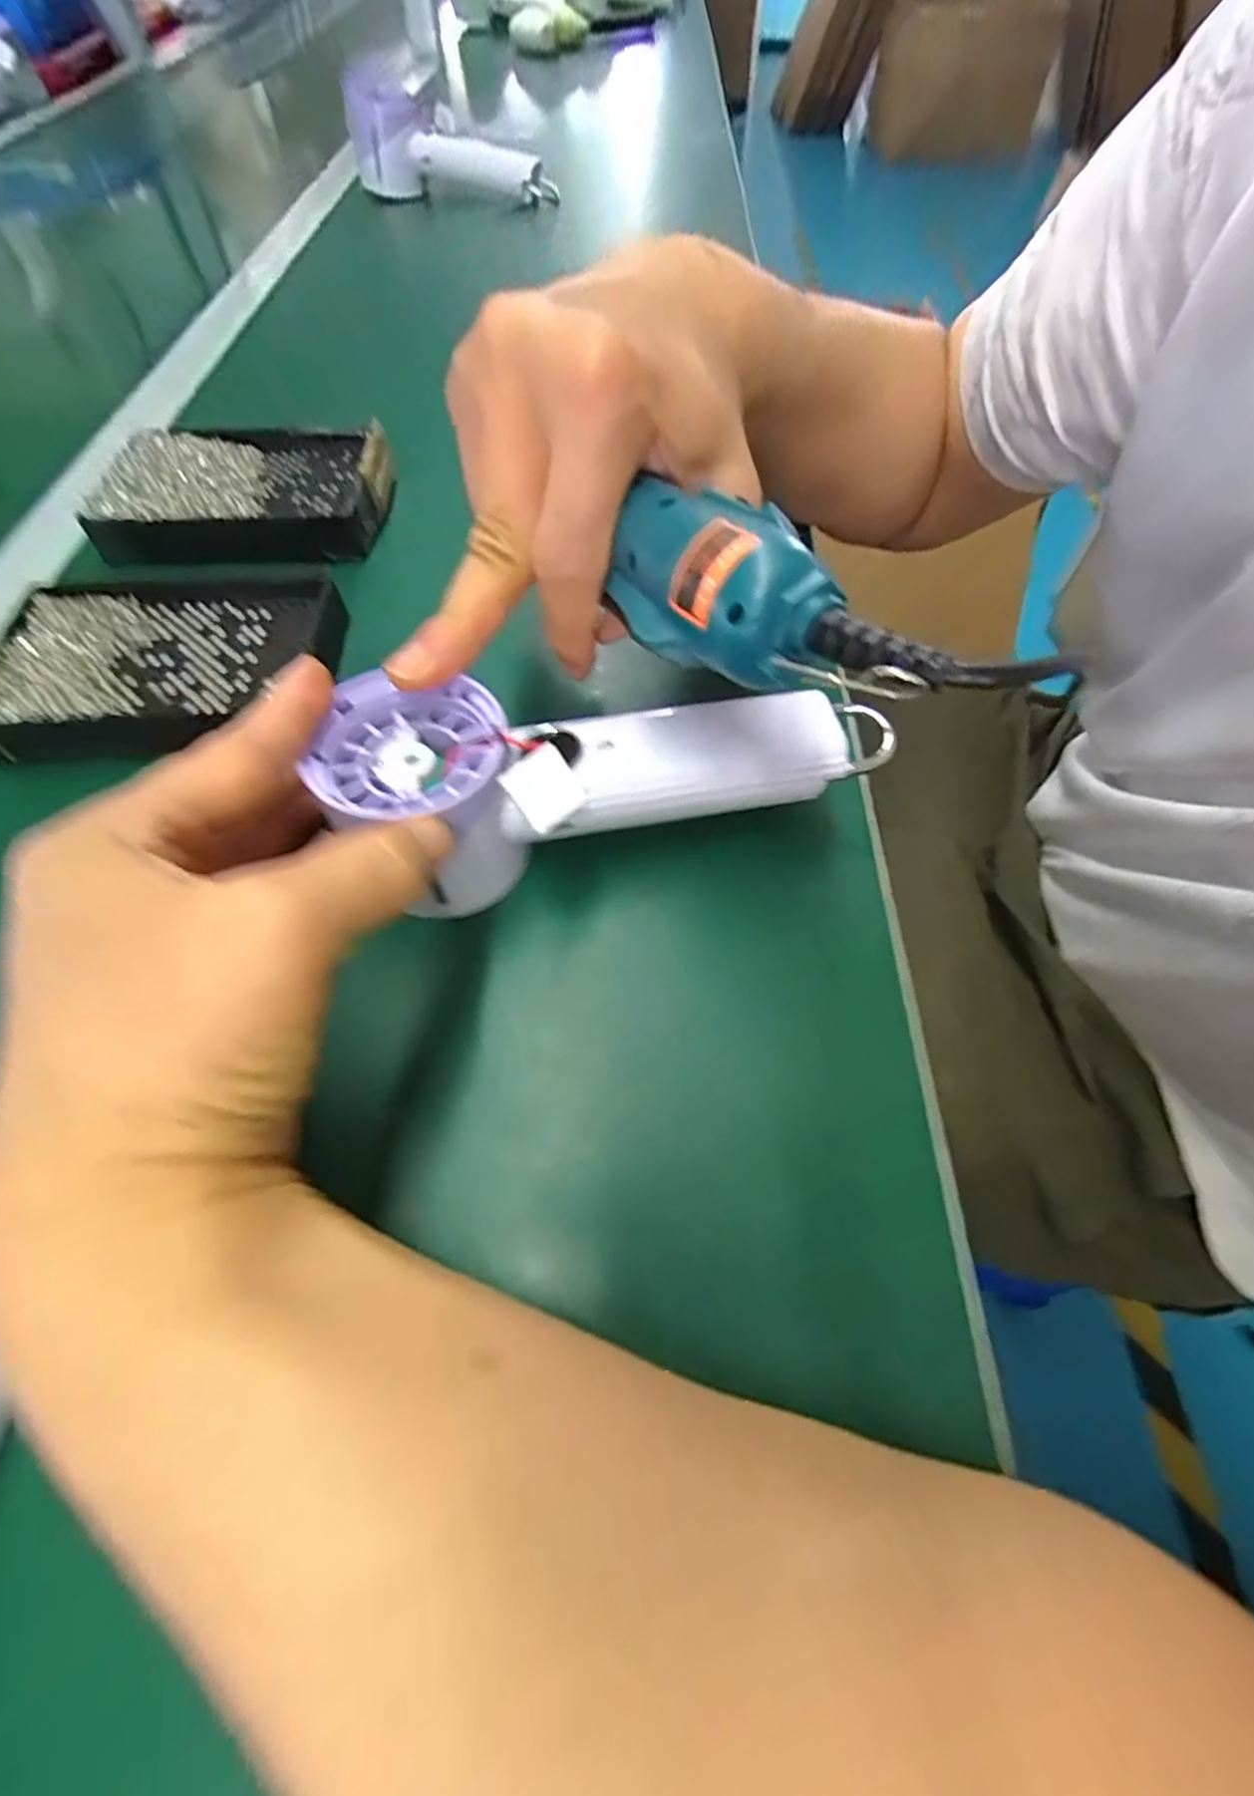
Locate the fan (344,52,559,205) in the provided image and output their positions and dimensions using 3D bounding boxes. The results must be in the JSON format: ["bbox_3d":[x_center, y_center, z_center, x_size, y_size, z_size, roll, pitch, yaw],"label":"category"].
[{"bbox_3d":[-0.160,-0.702,0.617,0.184,0.084,0.065,11,60,7],"label":"fan"}]

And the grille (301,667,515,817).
[{"bbox_3d":[-0.068,-0.050,0.212,0.058,0.014,0.051,-6,61,-8],"label":"grille"}]

